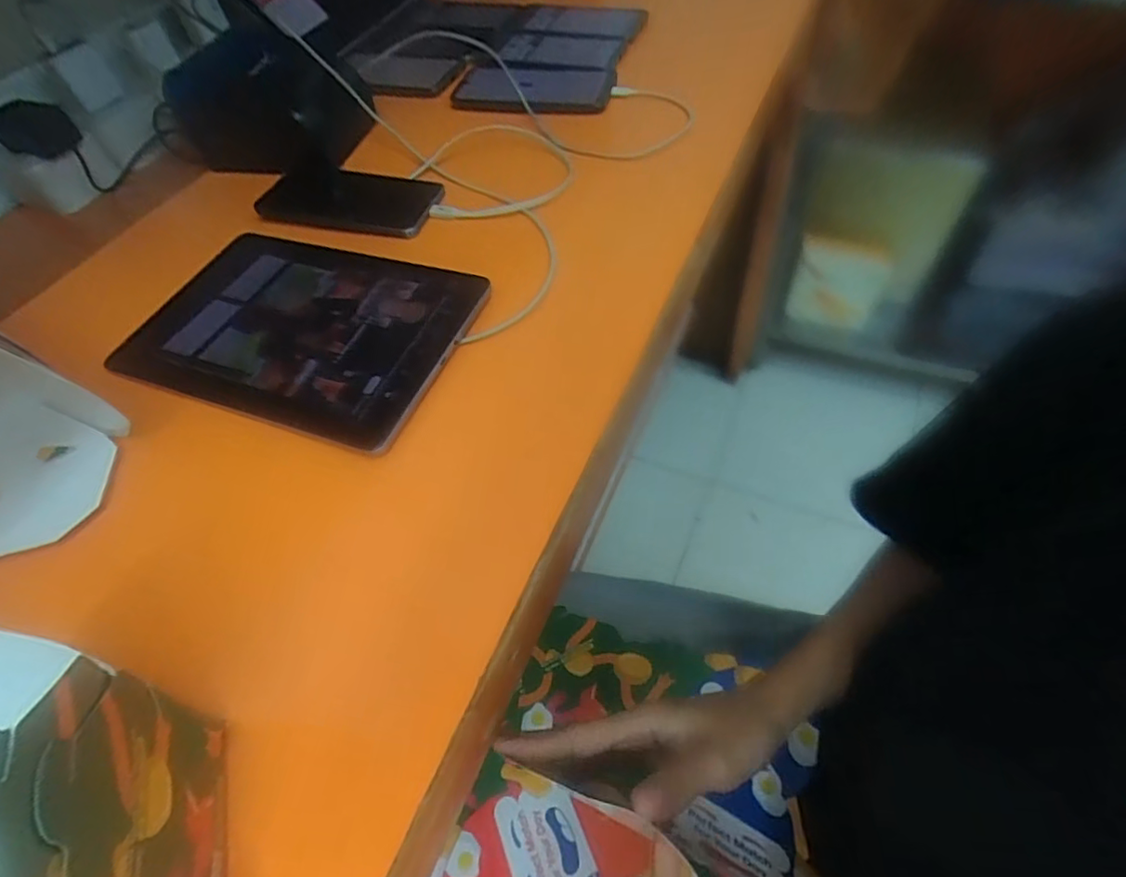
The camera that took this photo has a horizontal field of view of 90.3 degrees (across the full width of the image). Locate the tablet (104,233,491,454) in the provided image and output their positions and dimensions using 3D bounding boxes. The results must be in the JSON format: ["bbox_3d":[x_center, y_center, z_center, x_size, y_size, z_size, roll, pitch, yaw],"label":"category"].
[{"bbox_3d":[-0.196,-0.085,0.419,0.251,0.006,0.163,15,60,17],"label":"tablet"}]

